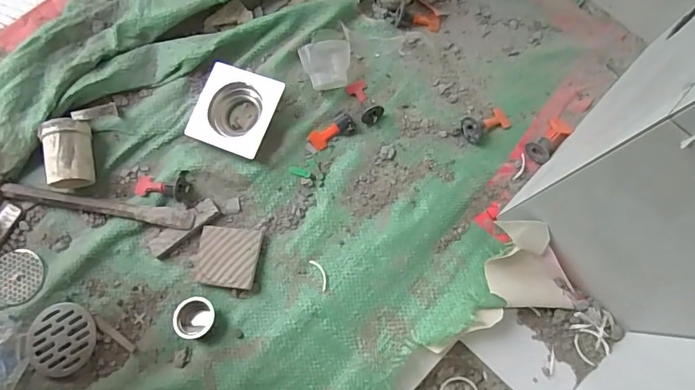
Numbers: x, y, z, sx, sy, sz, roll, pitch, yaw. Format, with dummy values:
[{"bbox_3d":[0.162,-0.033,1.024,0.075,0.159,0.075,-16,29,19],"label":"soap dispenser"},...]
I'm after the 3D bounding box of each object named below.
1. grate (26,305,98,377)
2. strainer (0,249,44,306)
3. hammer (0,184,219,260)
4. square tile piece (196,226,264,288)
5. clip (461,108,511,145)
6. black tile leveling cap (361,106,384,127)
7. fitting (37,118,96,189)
[{"bbox_3d":[-0.329,0.166,0.550,0.077,0.004,0.076,0,77,0],"label":"grate"},{"bbox_3d":[-0.391,0.097,0.571,0.060,0.006,0.063,0,77,0],"label":"strainer"},{"bbox_3d":[-0.286,0.030,0.571,0.249,0.019,0.067,4,77,1],"label":"hammer"},{"bbox_3d":[-0.140,0.072,0.562,0.070,0.009,0.069,4,66,9],"label":"square tile piece"},{"bbox_3d":[0.171,-0.087,0.594,0.060,0.020,0.031,-22,78,-4],"label":"clip"},{"bbox_3d":[0.031,-0.098,0.591,0.030,0.024,0.011,-26,51,1],"label":"black tile leveling cap"},{"bbox_3d":[-0.330,-0.048,0.572,0.054,0.045,0.075,-9,77,-1],"label":"fitting"}]

